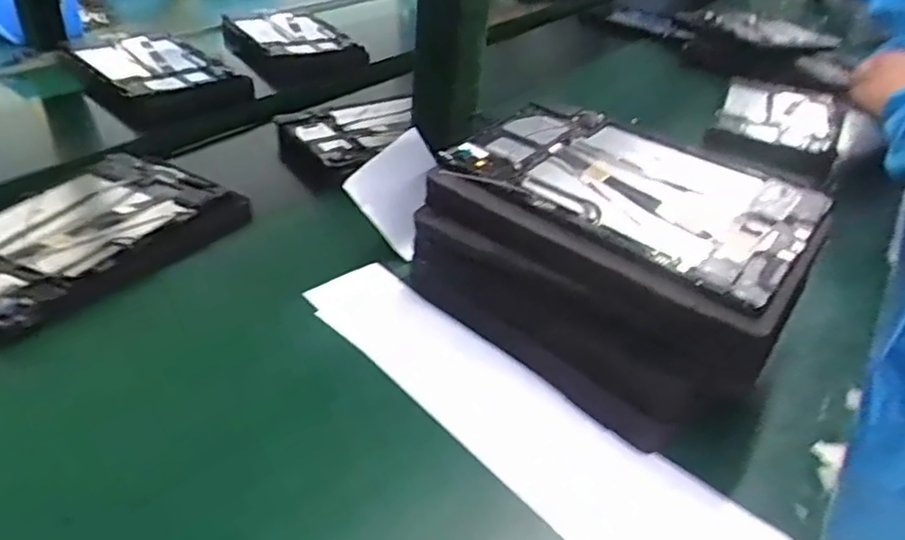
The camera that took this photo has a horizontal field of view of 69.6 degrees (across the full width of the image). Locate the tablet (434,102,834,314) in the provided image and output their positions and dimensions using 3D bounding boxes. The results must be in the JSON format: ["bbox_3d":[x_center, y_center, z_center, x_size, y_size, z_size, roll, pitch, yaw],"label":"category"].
[{"bbox_3d":[0.126,-0.064,0.468,0.242,0.013,0.151,29,46,26],"label":"tablet"}]

